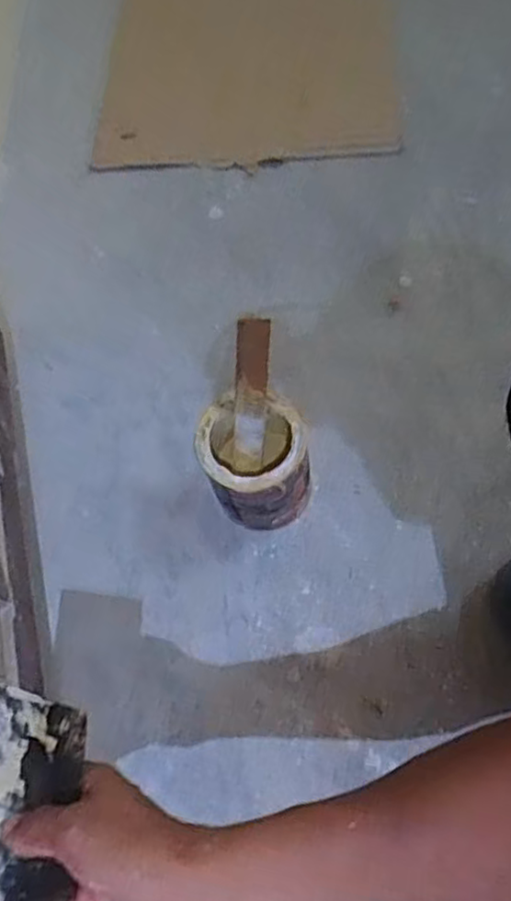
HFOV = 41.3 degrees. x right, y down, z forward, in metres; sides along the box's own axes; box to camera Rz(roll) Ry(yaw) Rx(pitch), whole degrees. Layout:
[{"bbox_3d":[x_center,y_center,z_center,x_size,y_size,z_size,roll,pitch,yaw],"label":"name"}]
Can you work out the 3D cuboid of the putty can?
[{"bbox_3d":[0.001,0.012,0.686,0.105,0.130,0.109,-3,65,5],"label":"putty can"}]

